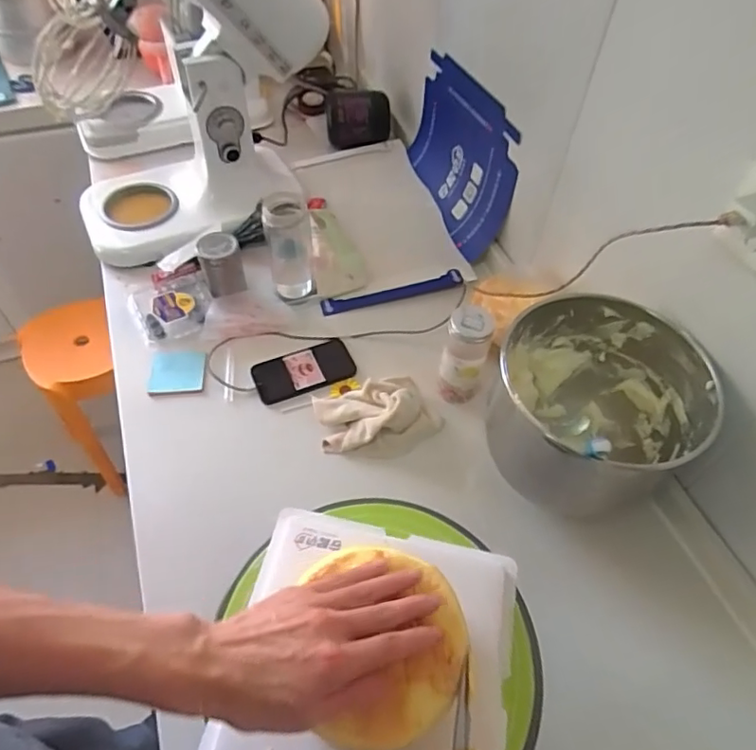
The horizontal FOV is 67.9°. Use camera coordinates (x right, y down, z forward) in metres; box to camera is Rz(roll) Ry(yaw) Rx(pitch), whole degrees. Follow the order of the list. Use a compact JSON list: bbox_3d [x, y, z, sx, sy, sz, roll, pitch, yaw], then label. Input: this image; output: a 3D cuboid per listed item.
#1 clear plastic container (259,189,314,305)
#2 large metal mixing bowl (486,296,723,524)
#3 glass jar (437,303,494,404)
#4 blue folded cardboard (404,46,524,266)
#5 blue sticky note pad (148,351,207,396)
[{"bbox_3d":[-0.136,-0.196,0.870,0.068,0.148,0.074,-4,53,-5],"label":"clear plastic container"},{"bbox_3d":[0.244,0.042,0.665,0.220,0.195,0.217,1,53,-2],"label":"large metal mixing bowl"},{"bbox_3d":[0.120,-0.031,0.779,0.060,0.138,0.062,14,54,8],"label":"glass jar"},{"bbox_3d":[0.136,-0.397,1.018,0.061,0.233,0.336,-16,55,-14],"label":"blue folded cardboard"},{"bbox_3d":[-0.299,-0.004,0.838,0.079,0.015,0.072,-2,53,-4],"label":"blue sticky note pad"}]

